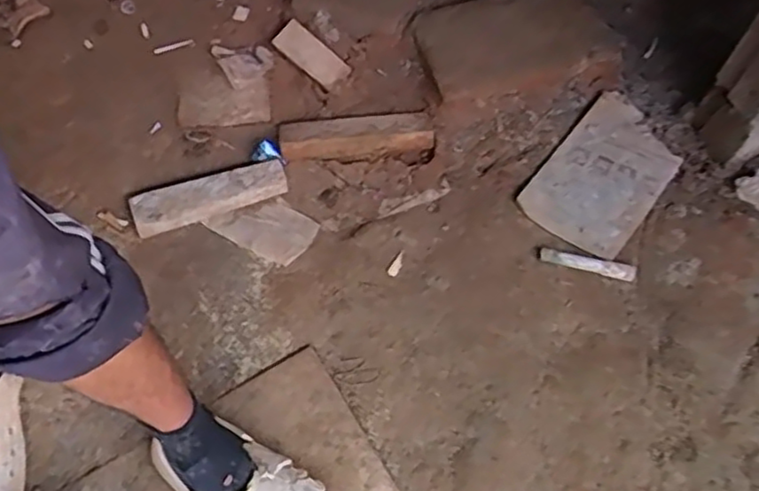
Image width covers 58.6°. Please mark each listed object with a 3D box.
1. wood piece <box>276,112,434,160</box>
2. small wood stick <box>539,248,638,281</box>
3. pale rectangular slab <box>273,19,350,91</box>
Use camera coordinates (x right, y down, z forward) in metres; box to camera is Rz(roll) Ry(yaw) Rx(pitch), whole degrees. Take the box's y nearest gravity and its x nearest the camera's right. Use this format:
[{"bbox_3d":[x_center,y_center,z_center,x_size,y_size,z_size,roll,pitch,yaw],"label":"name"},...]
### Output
[{"bbox_3d":[-0.040,-0.185,1.107,0.246,0.027,0.074,-5,63,-2],"label":"wood piece"},{"bbox_3d":[0.306,0.026,0.993,0.137,0.015,0.022,14,64,7],"label":"small wood stick"},{"bbox_3d":[-0.122,-0.334,1.187,0.140,0.012,0.058,43,98,6],"label":"pale rectangular slab"}]

